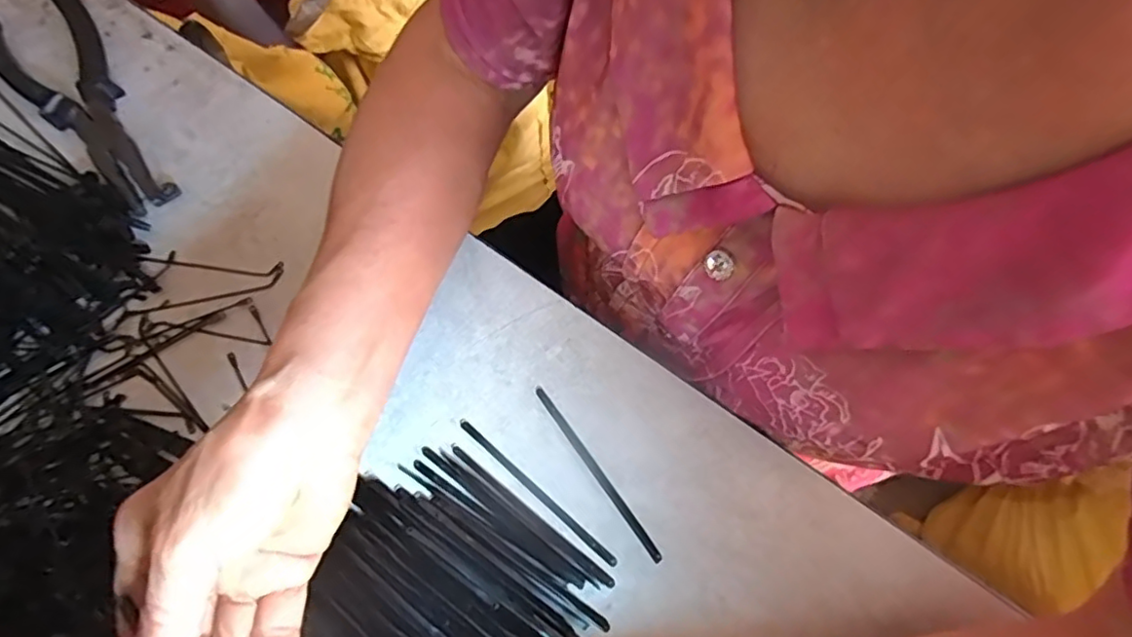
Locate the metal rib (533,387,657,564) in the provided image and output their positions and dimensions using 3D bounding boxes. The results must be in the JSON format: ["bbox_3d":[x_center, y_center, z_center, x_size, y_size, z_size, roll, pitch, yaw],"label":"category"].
[{"bbox_3d":[0.015,0.076,0.306,0.005,0.004,0.100,-34,74,-12],"label":"metal rib"}]

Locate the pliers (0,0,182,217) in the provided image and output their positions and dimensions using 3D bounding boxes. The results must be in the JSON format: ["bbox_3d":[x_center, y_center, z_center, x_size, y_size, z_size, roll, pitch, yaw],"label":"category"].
[{"bbox_3d":[-0.290,-0.136,0.367,0.060,0.024,0.183,-39,75,-13],"label":"pliers"}]

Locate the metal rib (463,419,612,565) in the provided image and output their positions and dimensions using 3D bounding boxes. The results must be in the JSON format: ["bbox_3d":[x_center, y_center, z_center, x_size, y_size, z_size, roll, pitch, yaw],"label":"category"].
[{"bbox_3d":[-0.015,0.085,0.306,0.101,0.004,0.004,40,75,12],"label":"metal rib"}]

